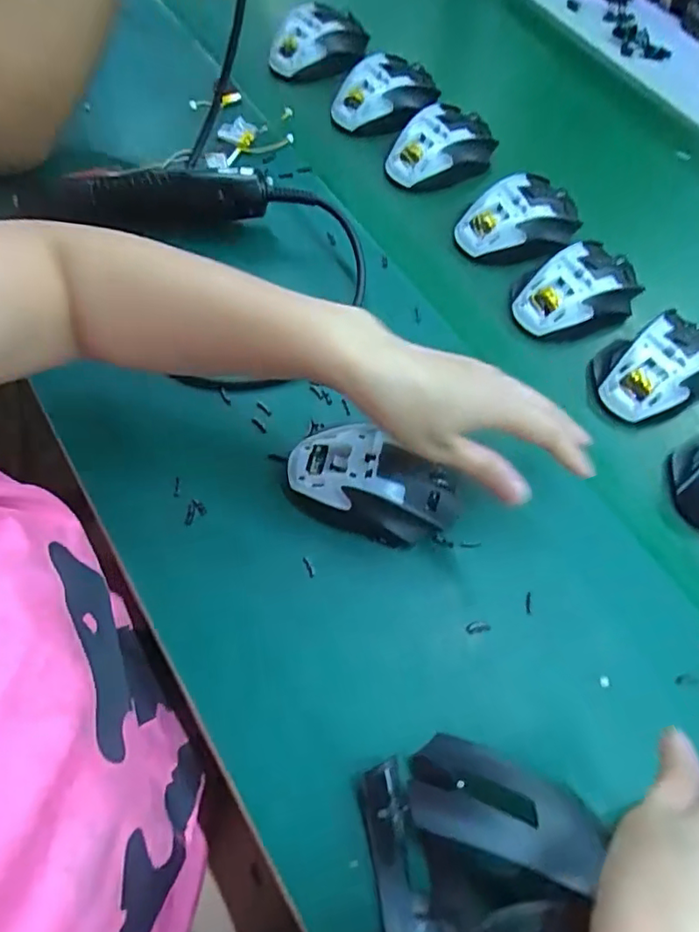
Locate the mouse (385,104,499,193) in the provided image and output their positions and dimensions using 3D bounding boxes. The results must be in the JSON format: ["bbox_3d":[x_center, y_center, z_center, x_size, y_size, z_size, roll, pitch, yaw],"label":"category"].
[{"bbox_3d":[0.087,-0.310,0.549,0.112,0.038,0.066,-20,68,-12],"label":"mouse"}]

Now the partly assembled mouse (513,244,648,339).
[{"bbox_3d":[0.192,-0.148,0.471,0.105,0.032,0.068,-27,68,-14],"label":"partly assembled mouse"}]

